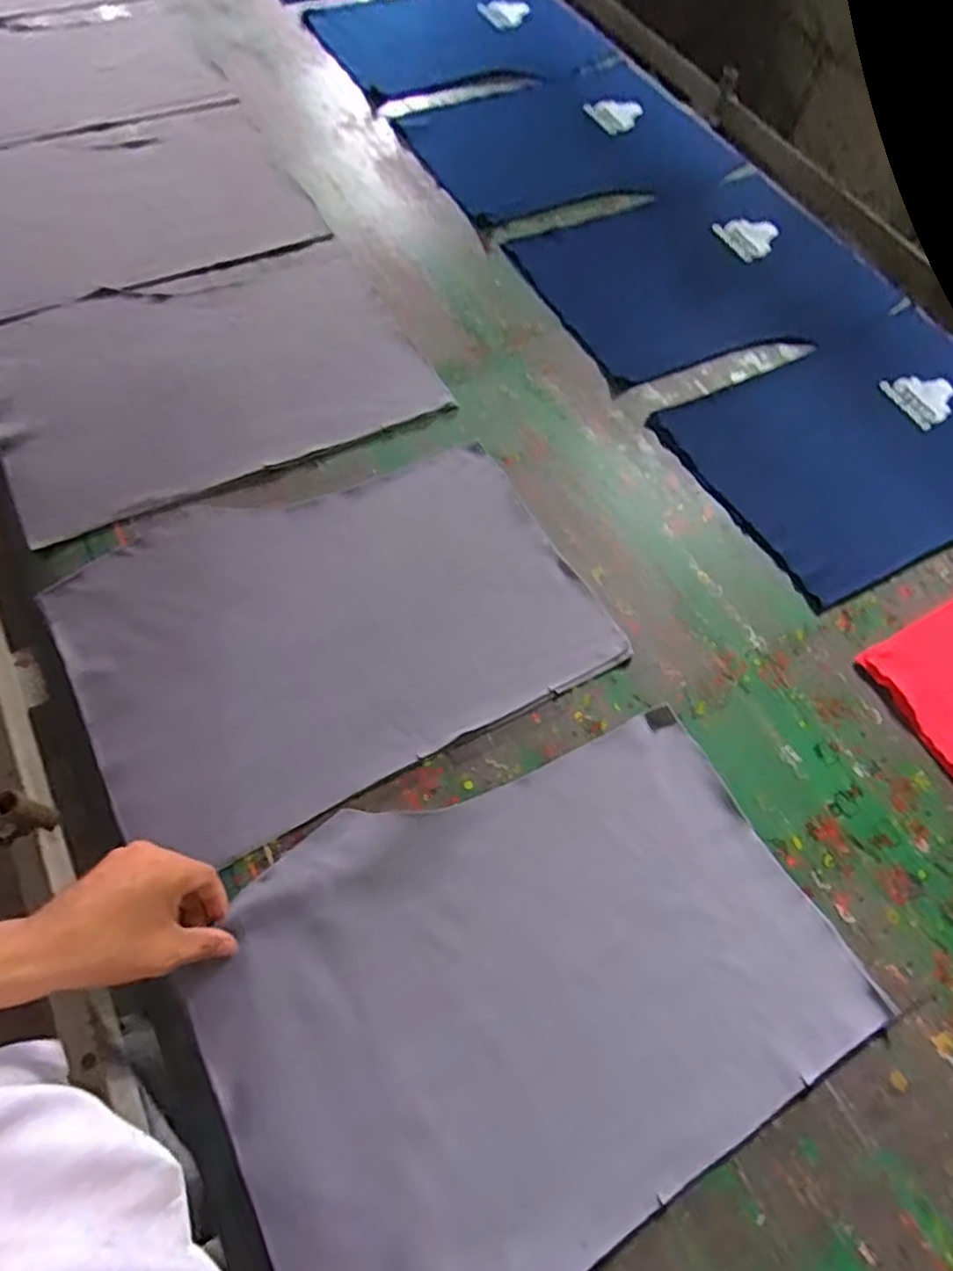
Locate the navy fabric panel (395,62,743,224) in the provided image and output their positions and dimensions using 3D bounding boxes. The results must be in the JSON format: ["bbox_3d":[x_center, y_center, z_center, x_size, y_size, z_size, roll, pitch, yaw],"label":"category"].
[{"bbox_3d":[0.146,-0.803,1.086,0.490,0.019,0.344,-21,67,-13],"label":"navy fabric panel"}]

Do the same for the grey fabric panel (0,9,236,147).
[{"bbox_3d":[-0.702,-0.927,1.103,0.484,0.023,0.366,-27,68,-16],"label":"grey fabric panel"}]

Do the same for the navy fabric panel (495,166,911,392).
[{"bbox_3d":[0.330,-0.517,0.957,0.464,0.013,0.342,-23,67,-14],"label":"navy fabric panel"}]

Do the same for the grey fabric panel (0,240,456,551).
[{"bbox_3d":[-0.325,-0.322,0.811,0.475,0.013,0.345,-24,68,-15],"label":"grey fabric panel"}]

